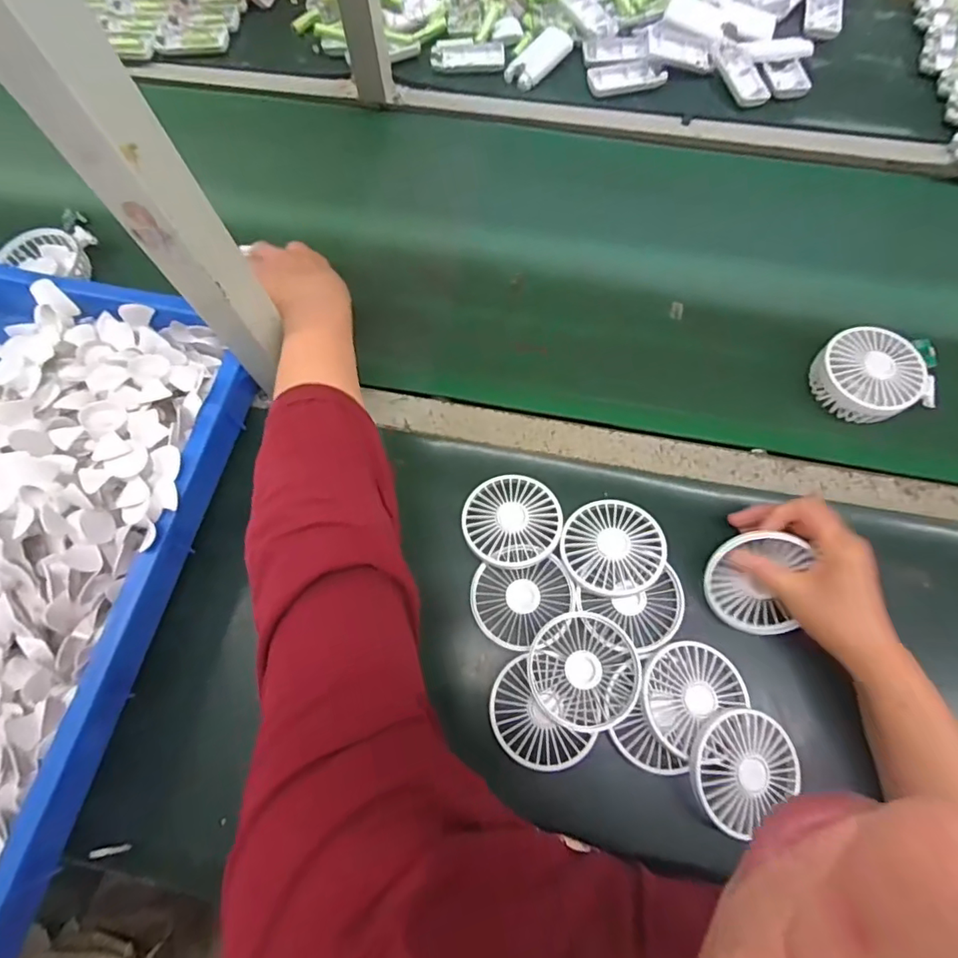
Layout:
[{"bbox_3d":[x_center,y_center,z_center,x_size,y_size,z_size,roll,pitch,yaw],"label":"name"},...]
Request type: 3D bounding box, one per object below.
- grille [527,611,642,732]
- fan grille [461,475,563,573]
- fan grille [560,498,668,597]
[{"bbox_3d":[0.086,0.156,0.431,0.087,0.016,0.087,0,68,1],"label":"grille"},{"bbox_3d":[0.030,0.037,0.473,0.085,0.019,0.086,0,68,1],"label":"fan grille"},{"bbox_3d":[0.116,0.059,0.461,0.085,0.020,0.084,0,68,1],"label":"fan grille"}]

